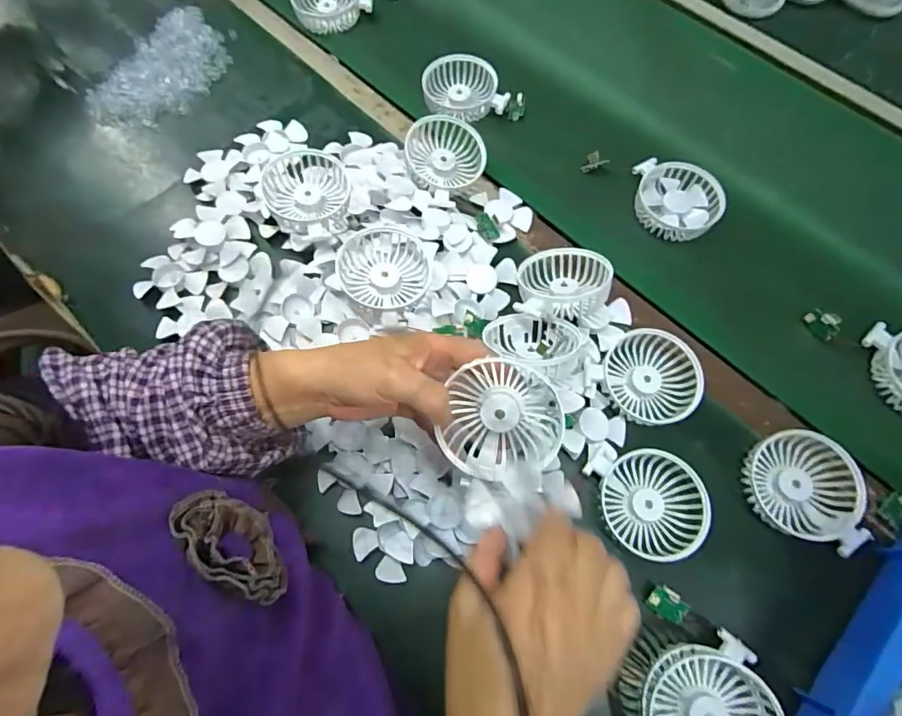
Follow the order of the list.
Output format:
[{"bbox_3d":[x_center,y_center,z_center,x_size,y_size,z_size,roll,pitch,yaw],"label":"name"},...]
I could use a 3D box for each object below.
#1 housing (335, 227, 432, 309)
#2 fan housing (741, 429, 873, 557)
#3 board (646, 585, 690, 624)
[{"bbox_3d":[-0.064,-0.089,0.482,0.088,0.035,0.085,0,67,0],"label":"housing"},{"bbox_3d":[0.303,0.113,0.416,0.082,0.031,0.094,0,67,0],"label":"fan housing"},{"bbox_3d":[0.178,0.201,0.398,0.032,0.008,0.022,30,70,12],"label":"board"}]

